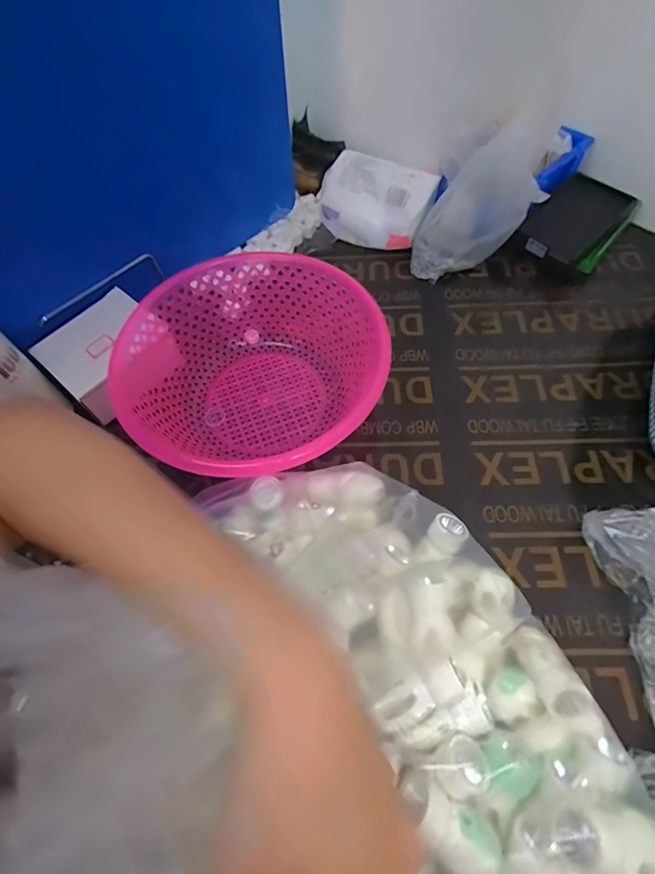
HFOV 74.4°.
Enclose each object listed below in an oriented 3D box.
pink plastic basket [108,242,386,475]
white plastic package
[{"bbox_3d":[-0.067,-0.064,0.455,0.252,0.106,0.250,-2,62,3],"label":"pink plastic basket"},{"bbox_3d":[0.066,-0.331,0.609,0.154,0.081,0.094,22,65,15],"label":"white plastic package"}]

